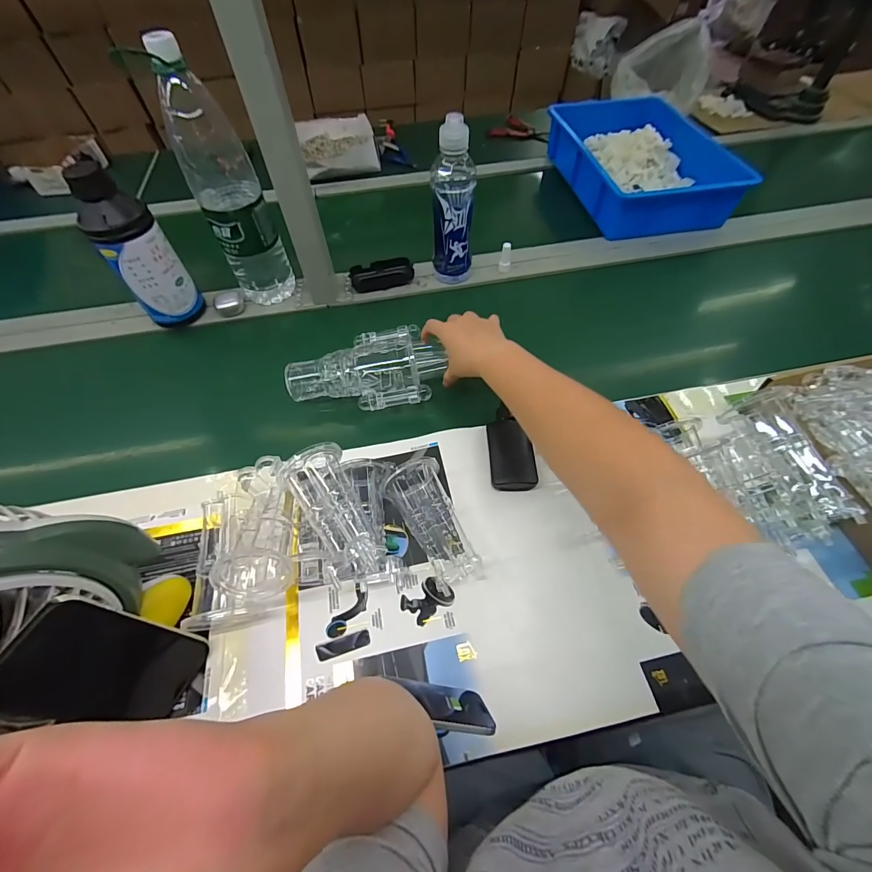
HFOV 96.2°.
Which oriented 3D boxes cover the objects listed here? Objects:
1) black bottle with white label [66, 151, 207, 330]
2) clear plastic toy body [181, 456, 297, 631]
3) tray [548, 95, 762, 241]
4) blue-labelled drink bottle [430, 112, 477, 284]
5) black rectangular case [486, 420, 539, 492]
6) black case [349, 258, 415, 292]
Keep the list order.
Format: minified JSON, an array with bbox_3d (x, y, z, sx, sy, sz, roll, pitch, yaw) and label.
[{"bbox_3d":[-0.430,-0.266,0.573,0.085,0.215,0.066,-32,63,-19],"label":"black bottle with white label"},{"bbox_3d":[-0.199,0.110,0.407,0.091,0.063,0.153,-5,57,-4],"label":"clear plastic toy body"},{"bbox_3d":[0.429,-0.576,0.823,0.281,0.088,0.381,-8,58,-5],"label":"tray"},{"bbox_3d":[0.030,-0.356,0.619,0.071,0.233,0.061,-1,58,0],"label":"blue-labelled drink bottle"},{"bbox_3d":[0.094,0.022,0.488,0.054,0.012,0.093,0,58,0],"label":"black rectangular case"},{"bbox_3d":[-0.097,-0.291,0.705,0.109,0.028,0.050,-8,58,-5],"label":"black case"}]

